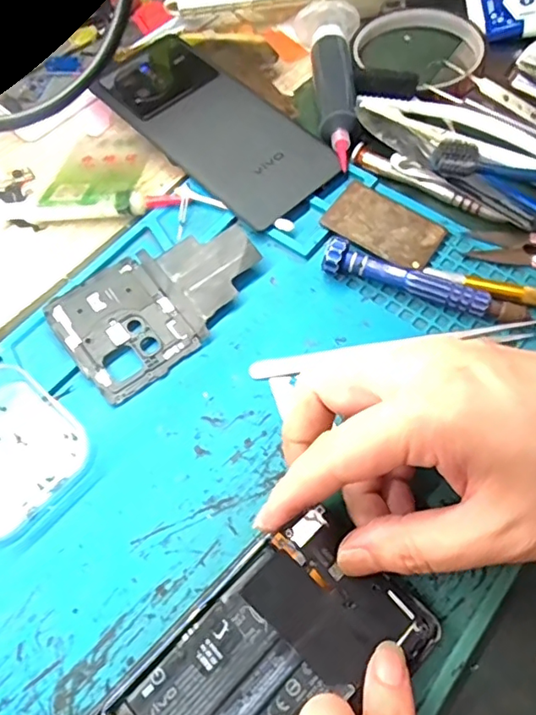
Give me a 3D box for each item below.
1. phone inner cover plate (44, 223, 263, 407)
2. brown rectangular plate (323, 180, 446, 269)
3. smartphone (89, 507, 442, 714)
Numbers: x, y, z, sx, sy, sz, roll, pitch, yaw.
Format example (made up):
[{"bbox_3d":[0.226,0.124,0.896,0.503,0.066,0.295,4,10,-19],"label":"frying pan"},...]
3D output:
[{"bbox_3d":[-0.054,-0.031,0.283,0.104,0.012,0.064,-38,67,-16],"label":"phone inner cover plate"},{"bbox_3d":[0.063,-0.071,0.300,0.060,0.005,0.036,32,68,18],"label":"brown rectangular plate"},{"bbox_3d":[-0.018,0.129,0.193,0.160,0.014,0.070,-43,68,-14],"label":"smartphone"}]

